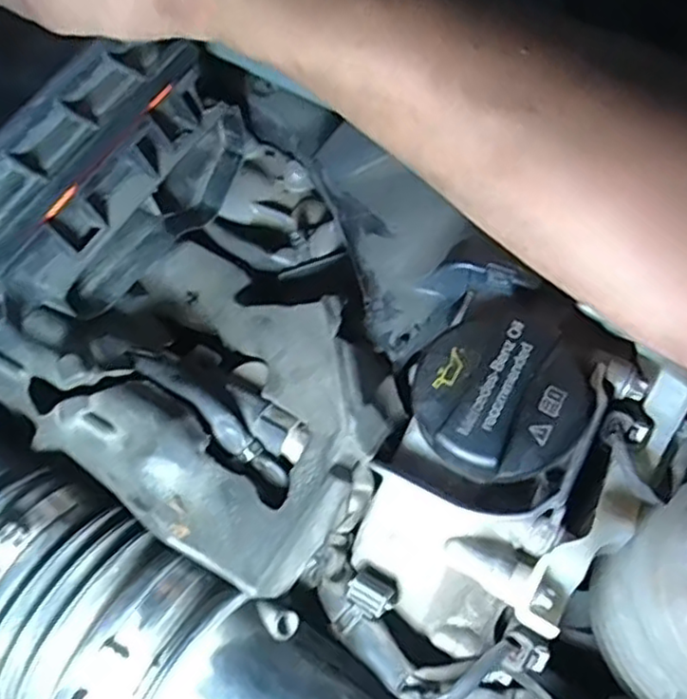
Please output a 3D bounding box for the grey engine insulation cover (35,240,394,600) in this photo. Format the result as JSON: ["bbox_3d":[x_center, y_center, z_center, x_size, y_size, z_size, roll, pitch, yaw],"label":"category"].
[{"bbox_3d":[-0.052,0.014,0.271,0.138,0.044,0.114,32,65,14],"label":"grey engine insulation cover"}]

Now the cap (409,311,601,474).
[{"bbox_3d":[0.056,0.018,0.242,0.060,0.031,0.061,1,61,-2],"label":"cap"}]

